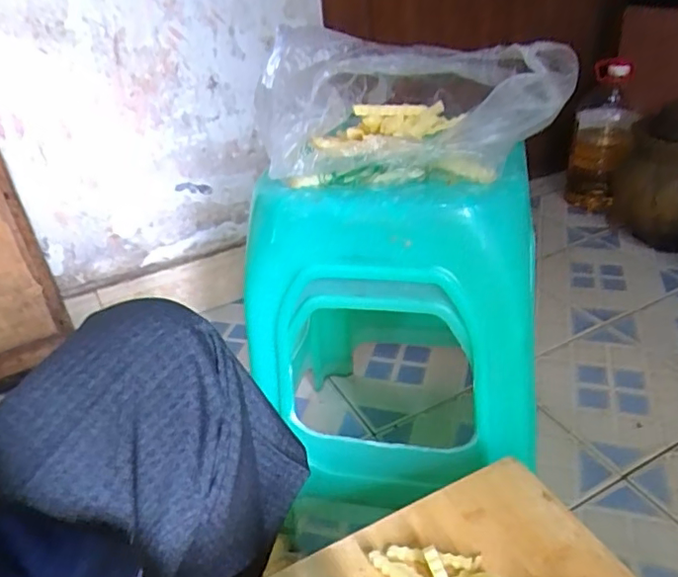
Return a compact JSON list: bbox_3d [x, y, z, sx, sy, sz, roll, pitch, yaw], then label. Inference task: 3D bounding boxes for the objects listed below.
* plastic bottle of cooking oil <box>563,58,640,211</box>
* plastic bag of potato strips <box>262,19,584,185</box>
[{"bbox_3d":[0.638,-0.359,1.368,0.135,0.344,0.109,4,34,18],"label":"plastic bottle of cooking oil"},{"bbox_3d":[0.076,-0.184,0.529,0.260,0.110,0.188,3,34,13],"label":"plastic bag of potato strips"}]

